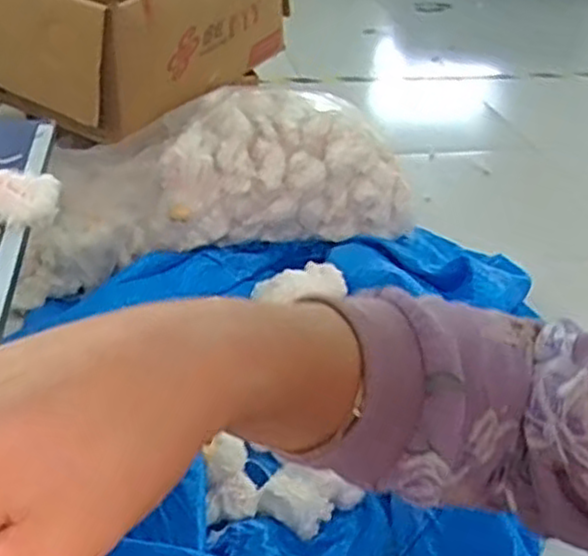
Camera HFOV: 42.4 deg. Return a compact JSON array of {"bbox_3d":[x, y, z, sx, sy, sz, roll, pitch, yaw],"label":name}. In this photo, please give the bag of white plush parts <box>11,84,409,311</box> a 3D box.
[{"bbox_3d":[-0.155,-0.200,1.651,0.854,0.325,0.248,-5,35,-15],"label":"bag of white plush parts"}]

